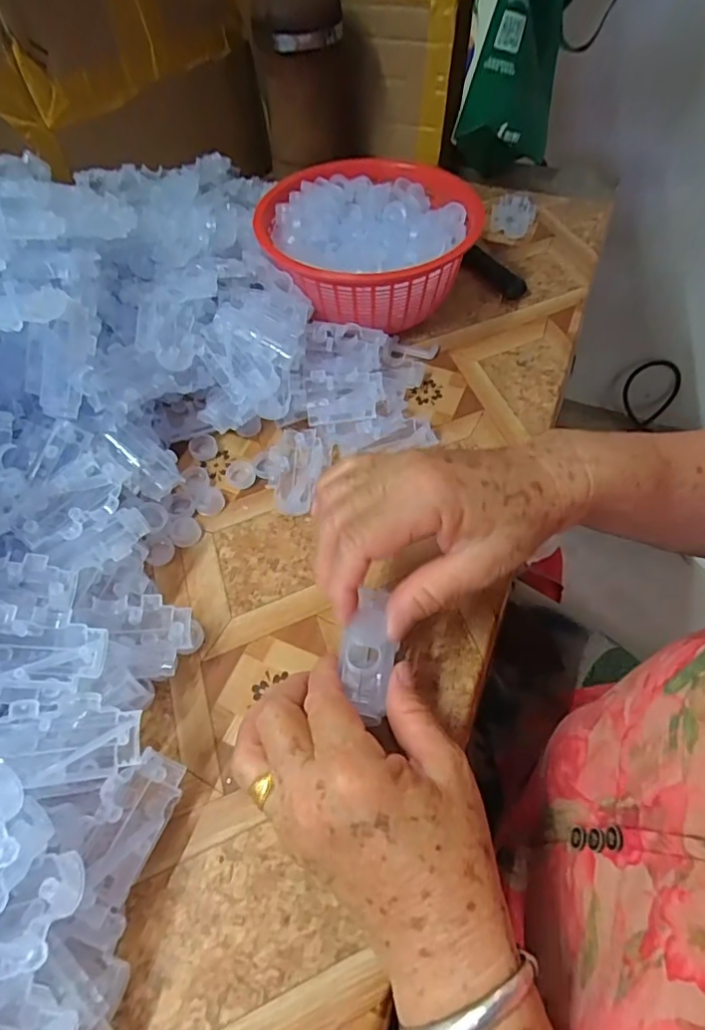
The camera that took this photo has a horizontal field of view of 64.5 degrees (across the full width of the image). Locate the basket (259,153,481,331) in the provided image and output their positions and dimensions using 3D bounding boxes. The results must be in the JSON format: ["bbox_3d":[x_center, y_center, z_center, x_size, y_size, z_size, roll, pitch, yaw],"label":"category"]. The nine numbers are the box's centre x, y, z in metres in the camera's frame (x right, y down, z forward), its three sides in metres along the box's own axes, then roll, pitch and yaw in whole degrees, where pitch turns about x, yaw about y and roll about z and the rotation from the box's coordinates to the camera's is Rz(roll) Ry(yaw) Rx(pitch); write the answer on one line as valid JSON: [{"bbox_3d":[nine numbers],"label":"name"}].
[{"bbox_3d":[0.014,-0.238,0.491,0.172,0.065,0.199,9,56,7],"label":"basket"}]

